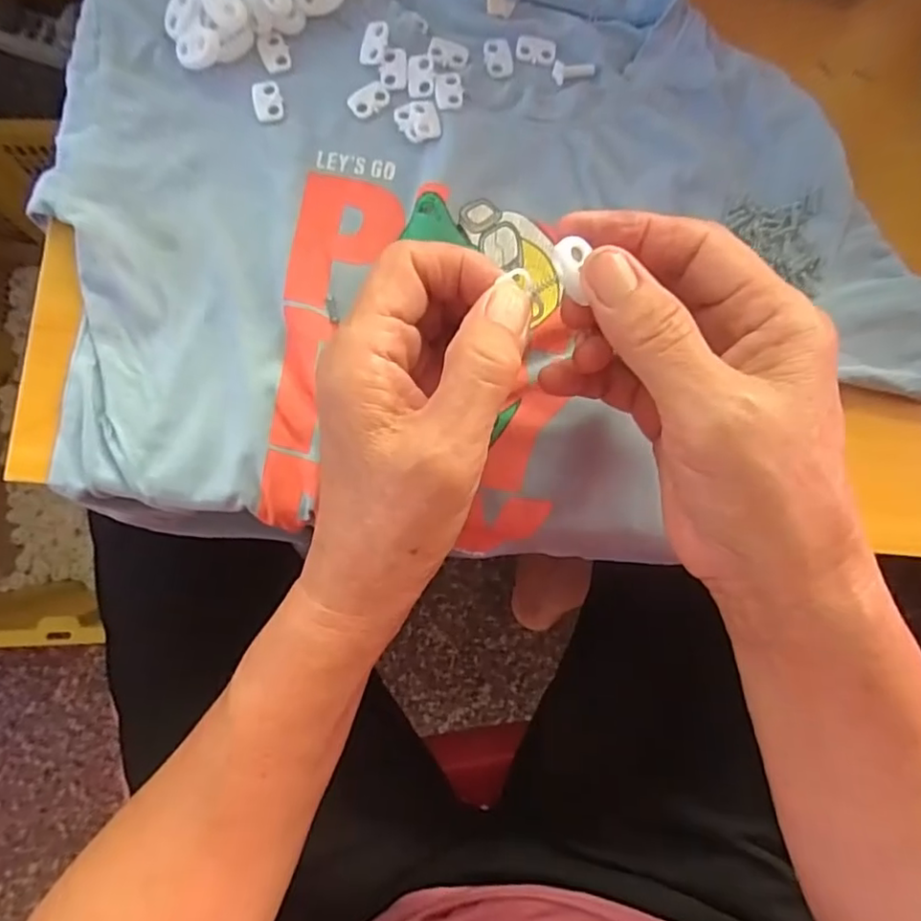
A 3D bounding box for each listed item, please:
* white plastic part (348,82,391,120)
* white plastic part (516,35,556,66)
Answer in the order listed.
[{"bbox_3d":[-0.042,-0.165,0.281,0.019,0.004,0.012,-34,86,-7],"label":"white plastic part"},{"bbox_3d":[0.036,-0.193,0.289,0.018,0.004,0.013,7,83,-3],"label":"white plastic part"}]

